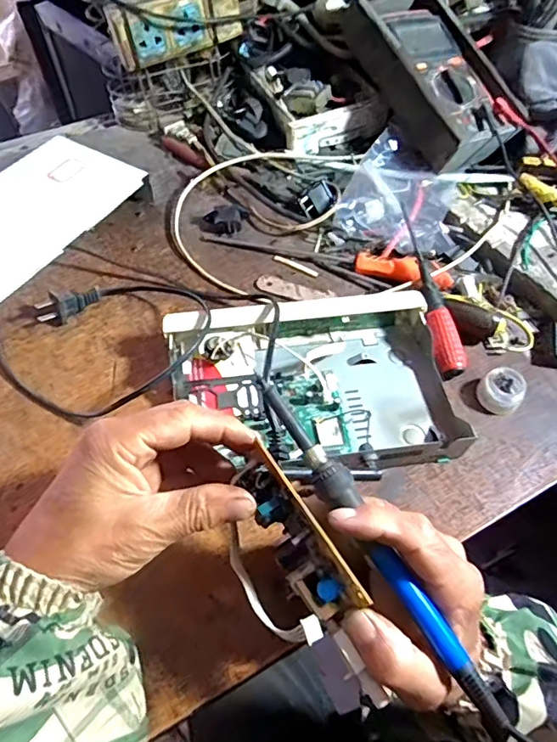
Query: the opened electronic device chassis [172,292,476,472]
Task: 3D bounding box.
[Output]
[{"bbox_3d":[0.028,0.010,0.411,0.218,0.049,0.156,-10,57,-5],"label":"opened electronic device chassis"}]

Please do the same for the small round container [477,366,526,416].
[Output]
[{"bbox_3d":[0.186,0.015,0.422,0.033,0.020,0.035,0,57,1],"label":"small round container"}]

